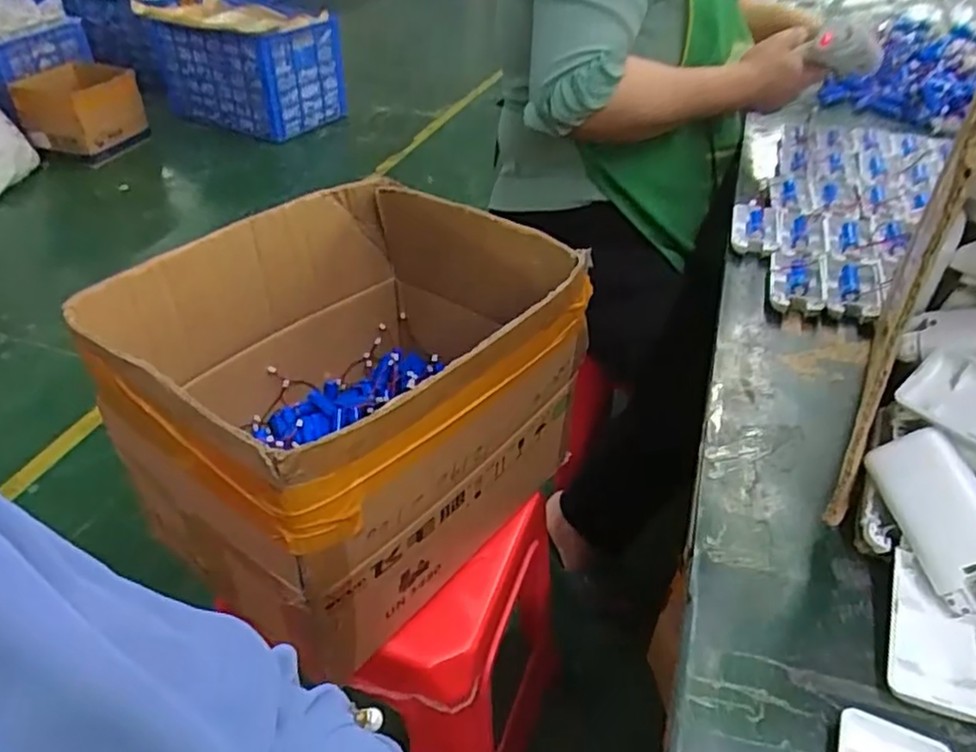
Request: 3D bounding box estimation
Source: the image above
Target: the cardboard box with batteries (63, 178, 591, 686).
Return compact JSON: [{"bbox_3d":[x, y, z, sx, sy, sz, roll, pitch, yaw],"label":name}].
[{"bbox_3d":[-0.128,0.012,0.672,0.345,0.267,0.385,30,47,30],"label":"cardboard box with batteries"}]

